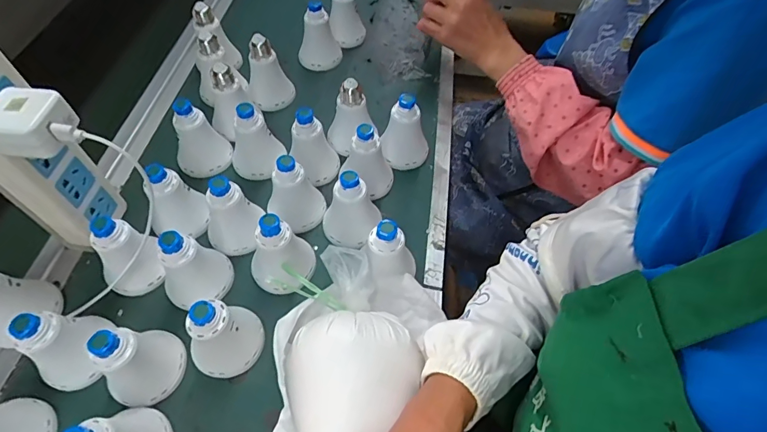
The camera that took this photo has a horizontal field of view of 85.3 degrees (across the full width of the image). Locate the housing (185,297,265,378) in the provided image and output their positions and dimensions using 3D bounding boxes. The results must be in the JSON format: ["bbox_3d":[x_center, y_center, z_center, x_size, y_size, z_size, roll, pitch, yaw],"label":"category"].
[{"bbox_3d":[-0.141,0.101,0.361,0.052,0.082,0.063,30,61,18],"label":"housing"}]

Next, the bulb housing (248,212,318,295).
[{"bbox_3d":[-0.098,0.033,0.402,0.054,0.081,0.063,8,57,5],"label":"bulb housing"}]

